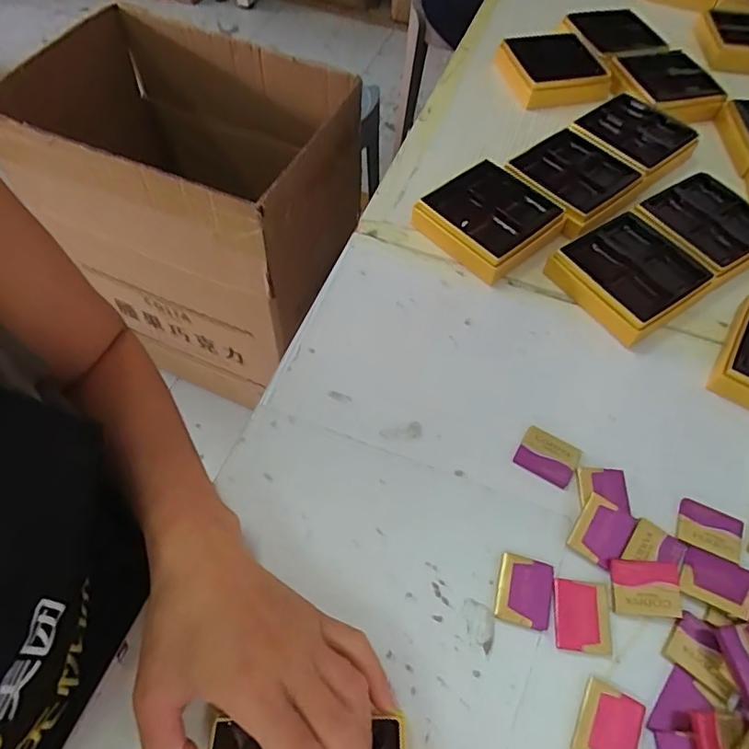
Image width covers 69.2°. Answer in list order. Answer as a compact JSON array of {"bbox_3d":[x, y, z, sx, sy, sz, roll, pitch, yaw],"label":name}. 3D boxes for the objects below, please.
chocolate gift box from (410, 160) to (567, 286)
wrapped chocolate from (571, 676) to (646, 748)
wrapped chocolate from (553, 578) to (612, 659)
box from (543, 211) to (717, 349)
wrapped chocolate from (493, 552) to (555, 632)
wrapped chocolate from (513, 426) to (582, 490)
[{"bbox_3d":[0.102,-0.141,0.487,0.100,0.034,0.103,-36,64,-21],"label":"chocolate gift box"},{"bbox_3d":[0.129,0.193,0.296,0.033,0.004,0.040,24,61,14],"label":"wrapped chocolate"},{"bbox_3d":[0.125,0.145,0.325,0.034,0.004,0.040,7,58,5],"label":"wrapped chocolate"},{"bbox_3d":[0.215,-0.086,0.456,0.106,0.028,0.095,-32,63,-18],"label":"box"},{"bbox_3d":[0.092,0.132,0.331,0.033,0.007,0.040,14,59,9],"label":"wrapped chocolate"},{"bbox_3d":[0.121,0.057,0.379,0.039,0.006,0.030,28,62,17],"label":"wrapped chocolate"}]

